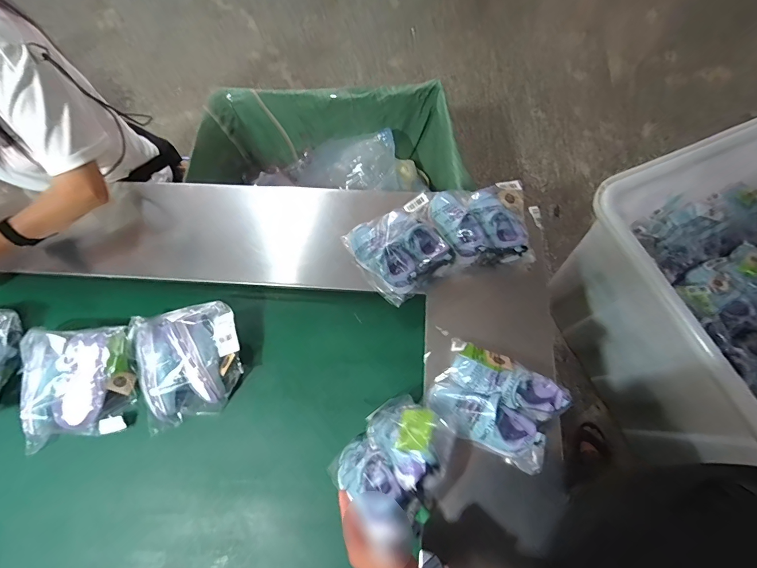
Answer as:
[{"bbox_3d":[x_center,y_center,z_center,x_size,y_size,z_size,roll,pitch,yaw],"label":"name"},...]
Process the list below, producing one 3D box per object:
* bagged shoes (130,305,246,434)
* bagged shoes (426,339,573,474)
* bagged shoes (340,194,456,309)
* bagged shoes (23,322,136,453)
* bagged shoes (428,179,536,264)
[{"bbox_3d":[-0.367,0.152,0.712,0.203,0.088,0.204,-14,70,-2],"label":"bagged shoes"},{"bbox_3d":[0.206,0.203,0.648,0.216,0.085,0.169,26,73,11],"label":"bagged shoes"},{"bbox_3d":[0.051,-0.076,0.760,0.186,0.073,0.182,-26,71,-7],"label":"bagged shoes"},{"bbox_3d":[-0.583,0.185,0.710,0.199,0.088,0.202,-10,70,-1],"label":"bagged shoes"},{"bbox_3d":[0.211,-0.129,0.764,0.192,0.062,0.171,-5,70,1],"label":"bagged shoes"}]

